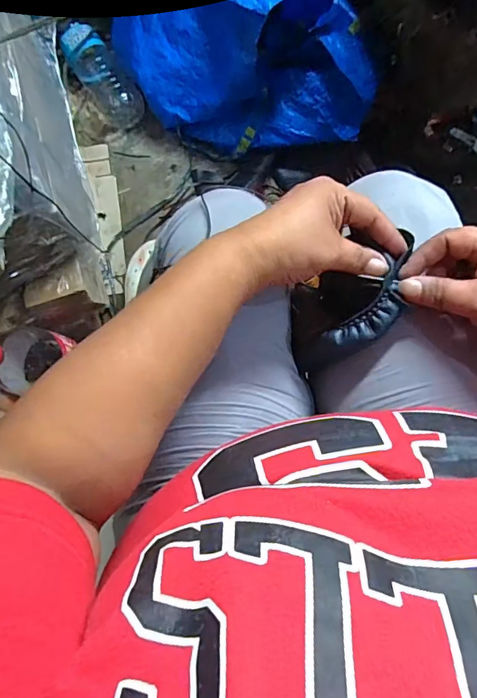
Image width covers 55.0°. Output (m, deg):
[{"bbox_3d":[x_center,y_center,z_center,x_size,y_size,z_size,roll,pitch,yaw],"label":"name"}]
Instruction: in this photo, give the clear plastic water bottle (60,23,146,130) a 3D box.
[{"bbox_3d":[-0.250,-0.502,0.852,0.077,0.078,0.181,-35,81,0],"label":"clear plastic water bottle"}]

